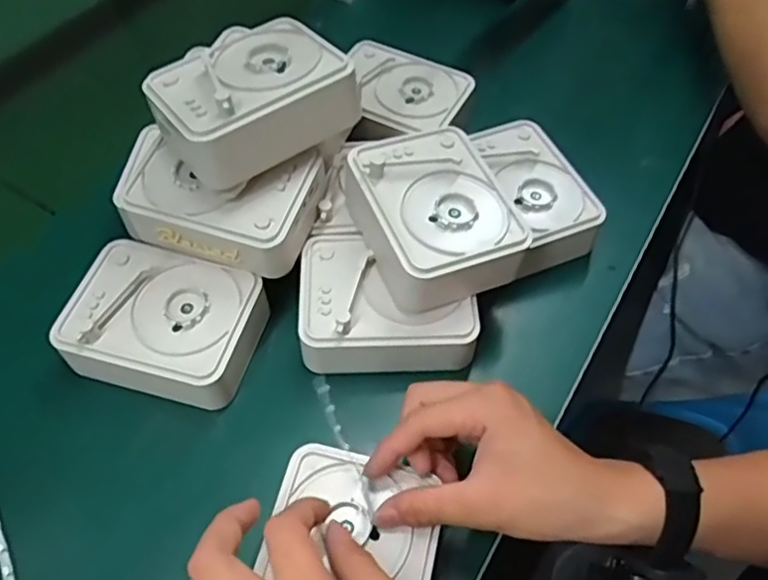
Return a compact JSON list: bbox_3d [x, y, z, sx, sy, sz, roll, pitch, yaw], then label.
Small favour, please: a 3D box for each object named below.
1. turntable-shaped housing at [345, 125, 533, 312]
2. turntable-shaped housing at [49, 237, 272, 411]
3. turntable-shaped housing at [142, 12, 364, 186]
[{"bbox_3d":[0.035,-0.055,0.456,0.095,0.053,0.126,-20,57,-14],"label":"turntable-shaped housing"},{"bbox_3d":[-0.153,0.026,0.454,0.136,0.046,0.099,11,55,7],"label":"turntable-shaped housing"},{"bbox_3d":[-0.090,-0.131,0.436,0.124,0.050,0.102,-32,61,-21],"label":"turntable-shaped housing"}]

